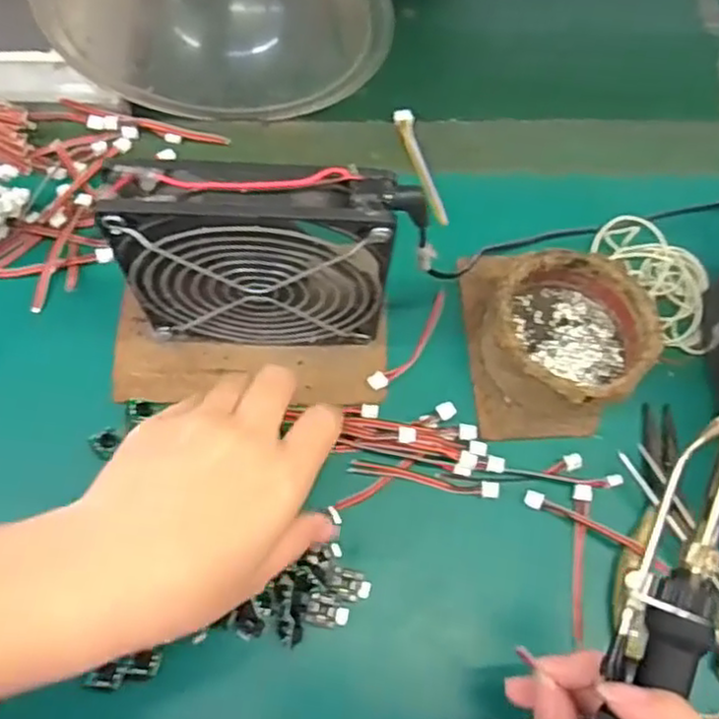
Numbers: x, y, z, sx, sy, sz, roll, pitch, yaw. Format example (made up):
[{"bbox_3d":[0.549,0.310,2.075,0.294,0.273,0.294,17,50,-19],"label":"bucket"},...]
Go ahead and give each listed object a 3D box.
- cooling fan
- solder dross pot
[{"bbox_3d":[-0.043,-0.042,0.329,0.123,0.129,0.031,3,69,-1],"label":"cooling fan"},{"bbox_3d":[0.111,-0.013,0.372,0.081,0.042,0.082,1,69,-2],"label":"solder dross pot"}]

